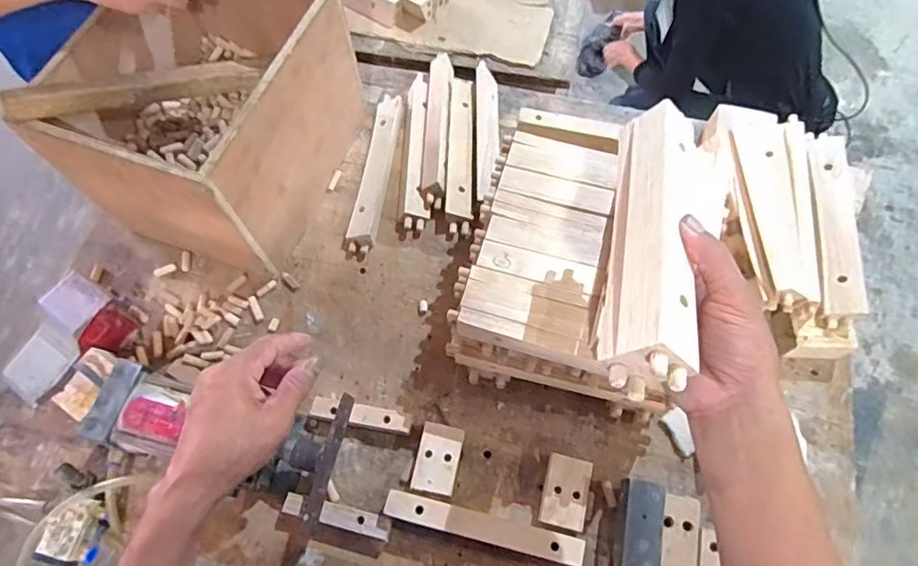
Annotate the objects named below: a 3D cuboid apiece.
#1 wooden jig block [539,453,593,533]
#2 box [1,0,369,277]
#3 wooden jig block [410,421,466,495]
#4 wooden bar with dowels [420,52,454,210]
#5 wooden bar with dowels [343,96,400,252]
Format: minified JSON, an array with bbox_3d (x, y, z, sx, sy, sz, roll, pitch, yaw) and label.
[{"bbox_3d":[0.125,0.244,0.645,0.049,0.029,0.076,13,68,8],"label":"wooden jig block"},{"bbox_3d":[-0.329,-0.227,0.746,0.266,0.246,0.326,17,69,10],"label":"box"},{"bbox_3d":[-0.024,0.212,0.665,0.050,0.030,0.079,11,68,7],"label":"wooden jig block"},{"bbox_3d":[-0.034,-0.239,0.855,0.039,0.032,0.279,2,67,4],"label":"wooden bar with dowels"},{"bbox_3d":[-0.124,-0.175,0.832,0.043,0.028,0.273,8,67,6],"label":"wooden bar with dowels"}]

